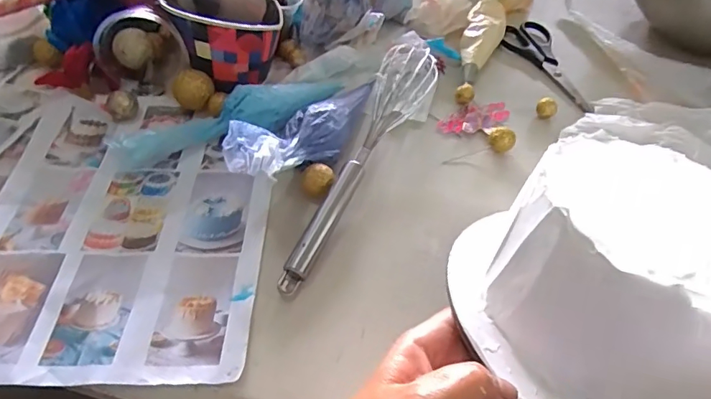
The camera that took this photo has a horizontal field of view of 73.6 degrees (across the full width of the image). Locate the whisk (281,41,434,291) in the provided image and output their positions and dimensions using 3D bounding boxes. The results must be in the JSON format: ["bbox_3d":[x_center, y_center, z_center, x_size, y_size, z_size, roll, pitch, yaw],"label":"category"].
[{"bbox_3d":[0.007,-0.045,0.405,0.048,0.040,0.287,20,54,16],"label":"whisk"}]

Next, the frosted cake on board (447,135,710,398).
[{"bbox_3d":[0.155,0.046,0.265,0.168,0.107,0.177,-11,42,-36],"label":"frosted cake on board"}]

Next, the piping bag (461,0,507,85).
[{"bbox_3d":[0.146,-0.196,0.531,0.041,0.034,0.185,14,53,12],"label":"piping bag"}]

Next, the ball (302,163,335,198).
[{"bbox_3d":[-0.030,-0.012,0.383,0.025,0.027,0.022,-3,51,-2],"label":"ball"}]

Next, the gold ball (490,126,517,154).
[{"bbox_3d":[0.130,-0.050,0.424,0.022,0.020,0.022,0,51,0],"label":"gold ball"}]

